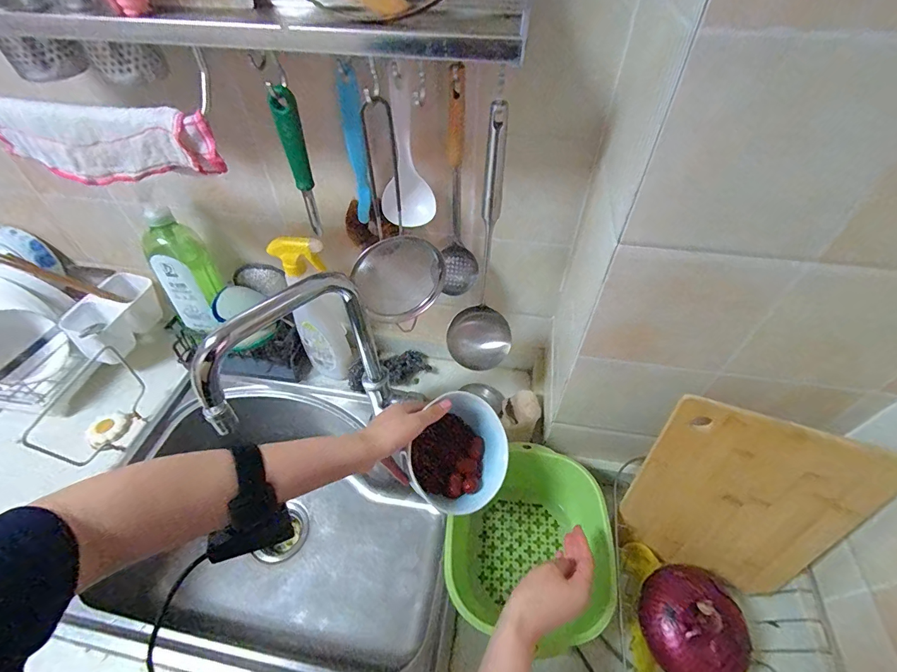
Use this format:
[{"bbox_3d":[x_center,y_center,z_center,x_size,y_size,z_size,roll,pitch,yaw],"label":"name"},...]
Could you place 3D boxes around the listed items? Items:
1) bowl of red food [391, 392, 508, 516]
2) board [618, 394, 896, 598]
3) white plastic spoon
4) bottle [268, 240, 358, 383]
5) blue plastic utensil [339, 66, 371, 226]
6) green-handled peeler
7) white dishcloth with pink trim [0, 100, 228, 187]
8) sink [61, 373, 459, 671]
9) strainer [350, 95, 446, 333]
[{"bbox_3d":[0.011,0.149,0.520,0.114,0.070,0.134,46,68,-9],"label":"bowl of red food"},{"bbox_3d":[0.334,0.198,0.473,0.216,0.263,0.013,17,37,14],"label":"board"},{"bbox_3d":[-0.053,-0.217,0.500,0.068,0.177,0.021,-1,48,-1],"label":"white plastic spoon"},{"bbox_3d":[-0.218,-0.035,0.688,0.084,0.295,0.053,-6,48,-6],"label":"bottle"},{"bbox_3d":[-0.113,-0.225,0.506,0.022,0.181,0.009,1,48,1],"label":"blue plastic utensil"},{"bbox_3d":[-0.165,-0.185,0.462,0.022,0.169,0.022,-18,50,-16],"label":"green-handled peeler"},{"bbox_3d":[-0.365,-0.204,0.435,0.252,0.073,0.033,5,48,4],"label":"white dishcloth with pink trim"},{"bbox_3d":[-0.235,0.327,0.703,0.533,0.226,0.408,10,48,8],"label":"sink"},{"bbox_3d":[-0.078,-0.145,0.529,0.112,0.307,0.085,-14,49,-13],"label":"strainer"}]

